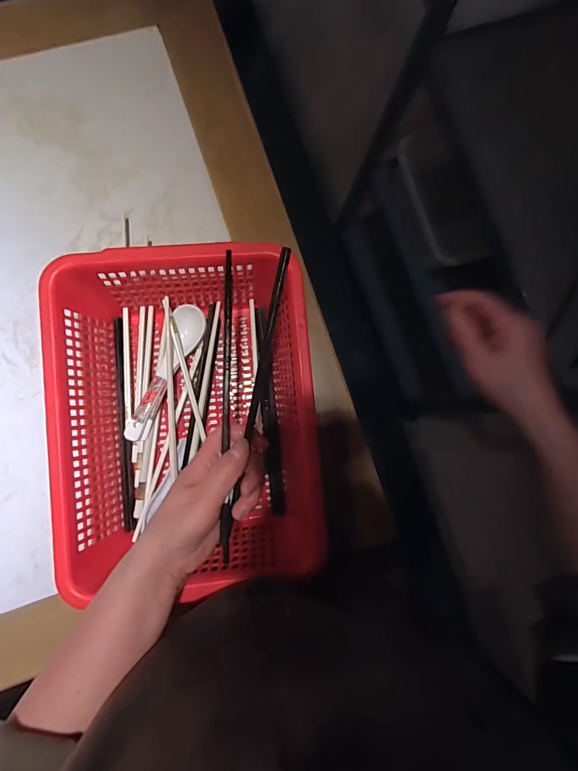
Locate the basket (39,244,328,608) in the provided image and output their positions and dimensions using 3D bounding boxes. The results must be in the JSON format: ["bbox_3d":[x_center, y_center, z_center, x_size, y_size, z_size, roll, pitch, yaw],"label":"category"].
[{"bbox_3d":[-0.103,0.030,0.410,0.247,0.106,0.314,-5,87,-4],"label":"basket"}]

